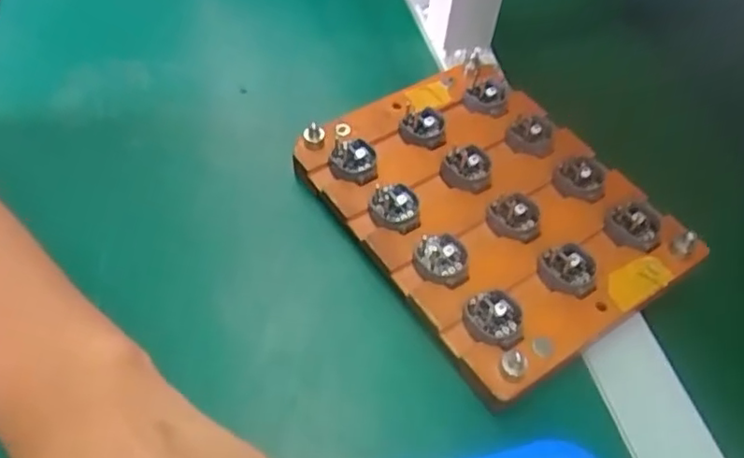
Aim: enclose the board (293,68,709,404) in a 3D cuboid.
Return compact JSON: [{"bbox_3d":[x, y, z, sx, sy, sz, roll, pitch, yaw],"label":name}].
[{"bbox_3d":[0.063,-0.018,0.343,0.143,0.017,0.184,-27,59,-25],"label":"board"}]

